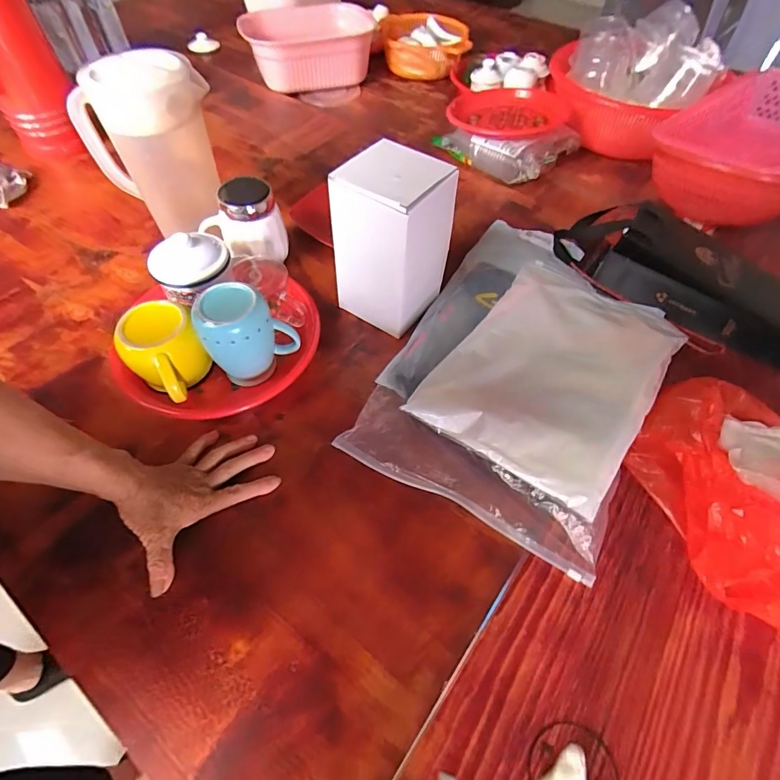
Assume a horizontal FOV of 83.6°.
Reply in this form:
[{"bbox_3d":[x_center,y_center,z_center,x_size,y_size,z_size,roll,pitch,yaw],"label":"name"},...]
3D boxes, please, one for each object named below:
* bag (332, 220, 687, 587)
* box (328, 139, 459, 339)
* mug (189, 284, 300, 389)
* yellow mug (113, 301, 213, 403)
[{"bbox_3d":[0.189,-0.066,0.565,0.300,0.080,0.495,26,60,15],"label":"bag"},{"bbox_3d":[0.003,-0.187,0.559,0.104,0.207,0.113,32,62,18],"label":"box"},{"bbox_3d":[-0.168,-0.058,0.521,0.097,0.113,0.076,11,57,6],"label":"mug"},{"bbox_3d":[-0.264,-0.042,0.518,0.088,0.082,0.113,-32,63,-20],"label":"yellow mug"}]

